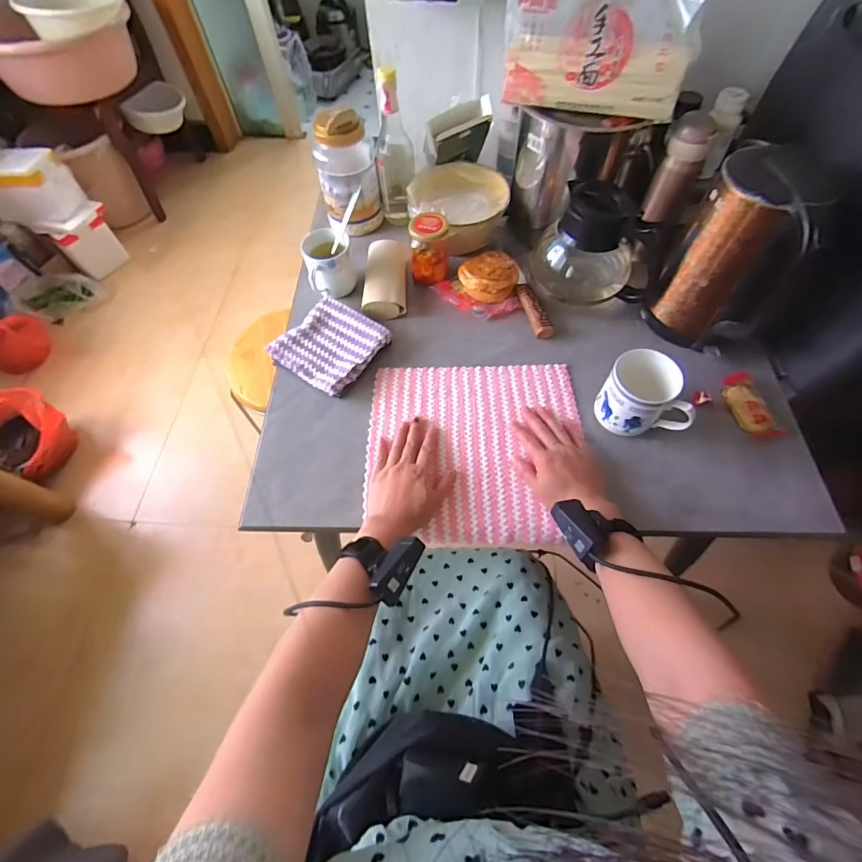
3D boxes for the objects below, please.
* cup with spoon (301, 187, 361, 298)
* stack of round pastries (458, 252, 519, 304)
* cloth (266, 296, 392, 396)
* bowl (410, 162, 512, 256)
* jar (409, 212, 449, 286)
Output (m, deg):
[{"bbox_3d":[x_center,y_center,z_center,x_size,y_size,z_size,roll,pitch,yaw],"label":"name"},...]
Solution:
[{"bbox_3d":[-0.160,-0.298,0.700,0.095,0.104,0.113,-6,60,-4],"label":"cup with spoon"},{"bbox_3d":[0.098,-0.259,0.728,0.090,0.050,0.073,-26,63,-15],"label":"stack of round pastries"},{"bbox_3d":[-0.156,-0.134,0.680,0.137,0.031,0.145,31,64,16],"label":"cloth"},{"bbox_3d":[0.048,-0.390,0.771,0.168,0.085,0.187,41,67,20],"label":"bowl"},{"bbox_3d":[-0.003,-0.311,0.722,0.062,0.084,0.063,-3,60,-2],"label":"jar"}]

